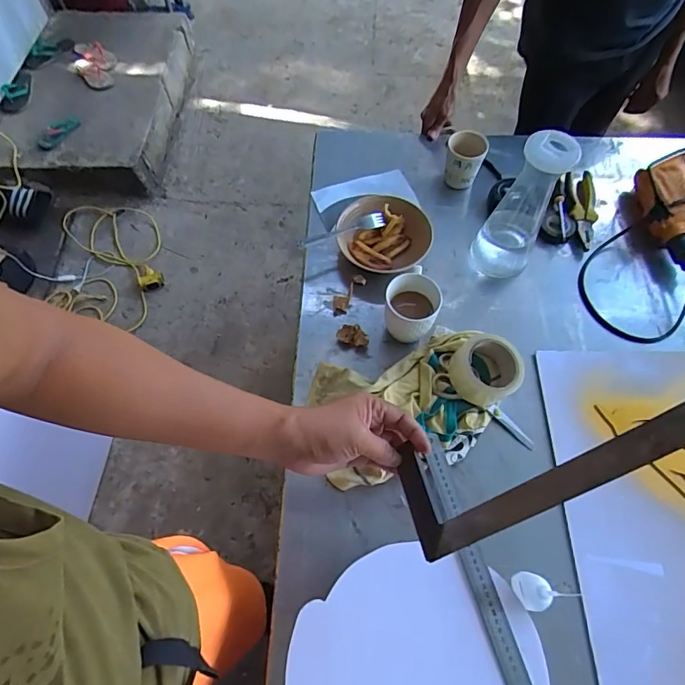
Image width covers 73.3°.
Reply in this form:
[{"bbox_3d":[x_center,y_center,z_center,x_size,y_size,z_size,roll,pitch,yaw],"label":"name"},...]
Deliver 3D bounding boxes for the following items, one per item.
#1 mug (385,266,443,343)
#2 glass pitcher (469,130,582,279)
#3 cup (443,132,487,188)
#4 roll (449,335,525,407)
[{"bbox_3d":[0.109,-0.059,0.724,0.079,0.081,0.093,18,64,9],"label":"mug"},{"bbox_3d":[0.292,-0.218,0.751,0.100,0.243,0.099,-39,69,-18],"label":"glass pitcher"},{"bbox_3d":[0.232,-0.346,0.886,0.070,0.106,0.064,0,63,0],"label":"cup"},{"bbox_3d":[0.219,0.042,0.706,0.101,0.058,0.099,0,63,0],"label":"roll"}]

